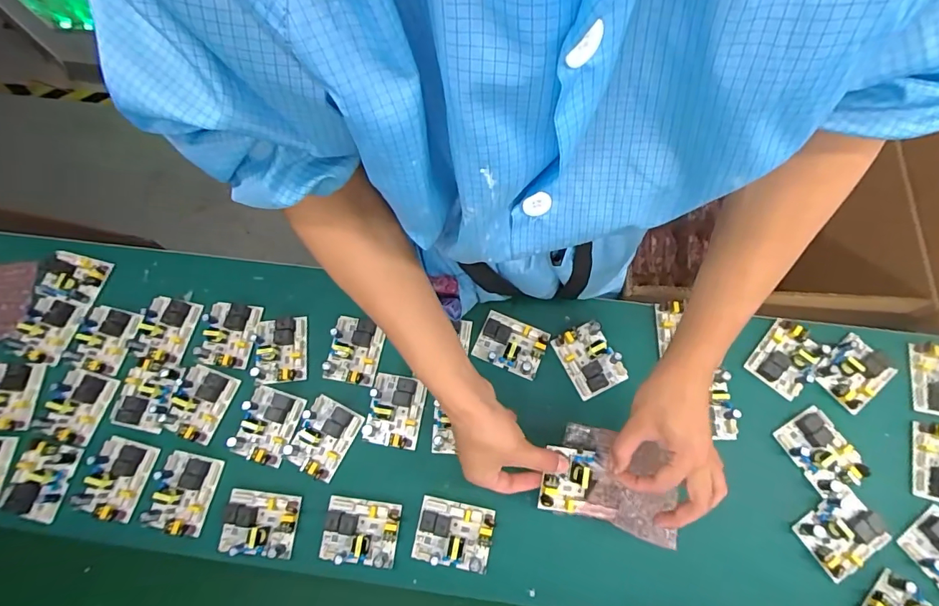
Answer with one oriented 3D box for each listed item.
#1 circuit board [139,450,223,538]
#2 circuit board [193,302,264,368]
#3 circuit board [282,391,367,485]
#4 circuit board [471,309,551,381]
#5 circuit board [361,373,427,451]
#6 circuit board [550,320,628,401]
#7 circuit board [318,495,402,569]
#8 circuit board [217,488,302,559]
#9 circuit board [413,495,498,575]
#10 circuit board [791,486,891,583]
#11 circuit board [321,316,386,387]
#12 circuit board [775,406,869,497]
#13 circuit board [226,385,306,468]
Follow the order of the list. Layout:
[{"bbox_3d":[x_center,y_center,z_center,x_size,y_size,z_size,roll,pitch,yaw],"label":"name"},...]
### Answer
[{"bbox_3d":[-0.322,0.210,0.511,0.063,0.023,0.080,11,73,5],"label":"circuit board"},{"bbox_3d":[-0.300,0.037,0.570,0.066,0.021,0.078,6,73,4],"label":"circuit board"},{"bbox_3d":[-0.168,0.153,0.527,0.061,0.020,0.080,26,75,10],"label":"circuit board"},{"bbox_3d":[0.050,0.048,0.559,0.080,0.021,0.061,23,75,9],"label":"circuit board"},{"bbox_3d":[-0.087,0.124,0.535,0.061,0.023,0.079,8,73,5],"label":"circuit board"},{"bbox_3d":[0.143,0.065,0.548,0.061,0.024,0.079,-27,74,-6],"label":"circuit board"},{"bbox_3d":[-0.118,0.246,0.498,0.080,0.022,0.062,5,73,4],"label":"circuit board"},{"bbox_3d":[-0.231,0.240,0.503,0.082,0.024,0.063,4,73,3],"label":"circuit board"},{"bbox_3d":[-0.017,0.247,0.494,0.081,0.026,0.061,10,73,5],"label":"circuit board"},{"bbox_3d":[0.390,0.240,0.483,0.079,0.018,0.060,-36,75,-9],"label":"circuit board"},{"bbox_3d":[-0.142,0.055,0.559,0.063,0.020,0.079,9,73,5],"label":"circuit board"},{"bbox_3d":[0.389,0.165,0.512,0.058,0.021,0.079,-30,74,-7],"label":"circuit board"},{"bbox_3d":[-0.236,0.140,0.531,0.063,0.024,0.079,16,74,7],"label":"circuit board"}]

